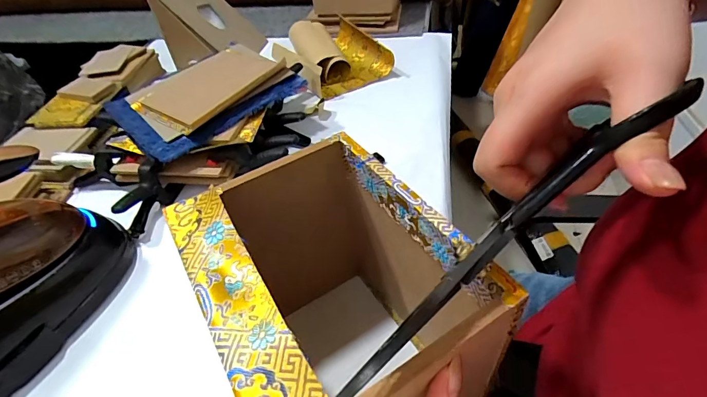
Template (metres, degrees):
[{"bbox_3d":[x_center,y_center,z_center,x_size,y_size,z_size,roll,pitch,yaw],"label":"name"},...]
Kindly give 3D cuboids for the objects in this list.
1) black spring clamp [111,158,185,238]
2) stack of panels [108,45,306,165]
[{"bbox_3d":[-0.263,-0.005,0.497,0.026,0.067,0.086,16,48,22],"label":"black spring clamp"},{"bbox_3d":[-0.228,-0.160,0.590,0.235,0.037,0.224,-36,51,-27],"label":"stack of panels"}]

